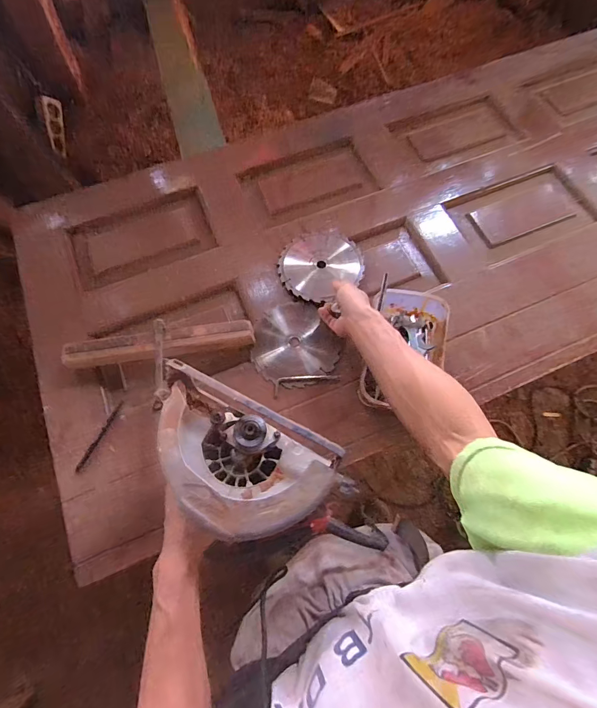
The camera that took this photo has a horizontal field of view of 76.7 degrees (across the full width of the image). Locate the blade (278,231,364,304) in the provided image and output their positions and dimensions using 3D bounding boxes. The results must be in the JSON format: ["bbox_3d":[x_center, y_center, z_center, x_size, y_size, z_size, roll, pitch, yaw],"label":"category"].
[{"bbox_3d":[0.043,-0.172,0.733,0.160,0.011,0.156,0,66,1],"label":"blade"}]

